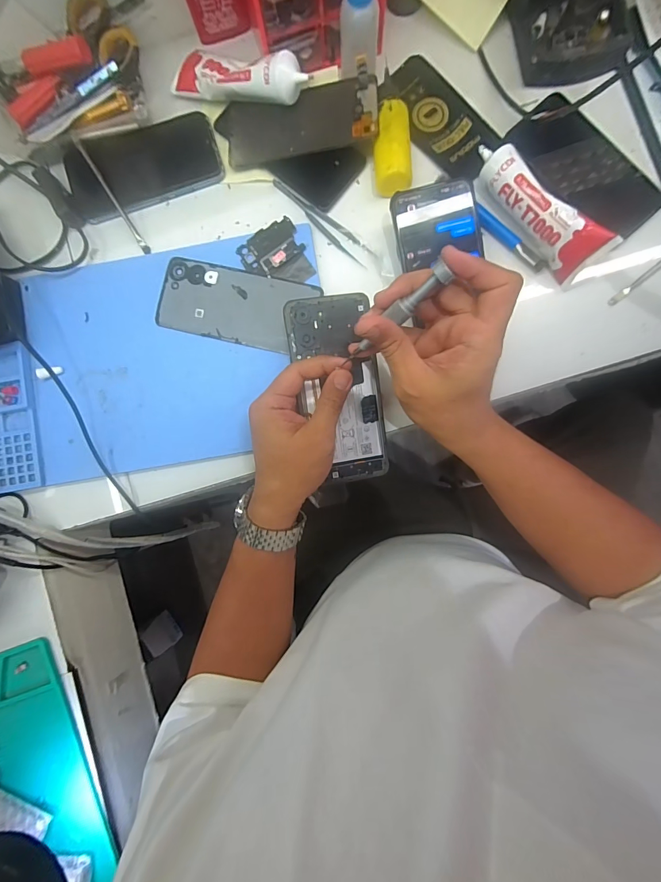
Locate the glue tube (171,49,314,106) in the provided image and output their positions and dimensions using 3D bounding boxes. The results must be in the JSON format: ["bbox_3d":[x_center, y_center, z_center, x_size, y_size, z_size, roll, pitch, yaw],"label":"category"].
[{"bbox_3d":[-0.093,-0.362,0.370,0.149,0.031,0.037,24,89,21],"label":"glue tube"}]

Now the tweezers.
[{"bbox_3d":[-0.009,-0.229,0.389,0.132,0.005,0.019,41,90,2],"label":"tweezers"}]

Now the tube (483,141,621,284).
[{"bbox_3d":[0.196,-0.221,0.354,0.148,0.050,0.029,47,58,3],"label":"tube"}]

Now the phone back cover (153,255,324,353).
[{"bbox_3d":[-0.099,-0.138,0.381,0.154,0.005,0.074,13,89,2],"label":"phone back cover"}]

